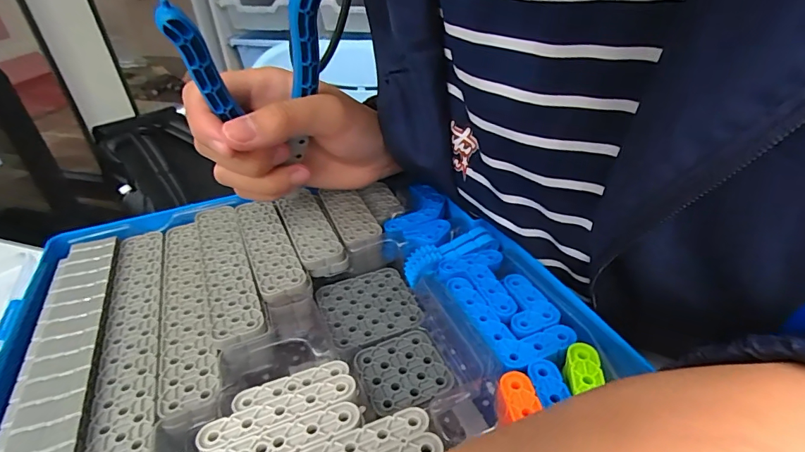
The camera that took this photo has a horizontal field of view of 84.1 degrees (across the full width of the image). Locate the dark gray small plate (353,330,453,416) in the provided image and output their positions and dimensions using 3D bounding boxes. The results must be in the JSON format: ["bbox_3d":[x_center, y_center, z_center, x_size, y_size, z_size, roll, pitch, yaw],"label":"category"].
[{"bbox_3d":[0.000,0.068,0.207,0.037,0.005,0.039,-15,36,-17],"label":"dark gray small plate"}]

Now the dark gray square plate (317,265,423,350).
[{"bbox_3d":[-0.019,0.043,0.247,0.050,0.004,0.051,-16,37,-18],"label":"dark gray square plate"}]

